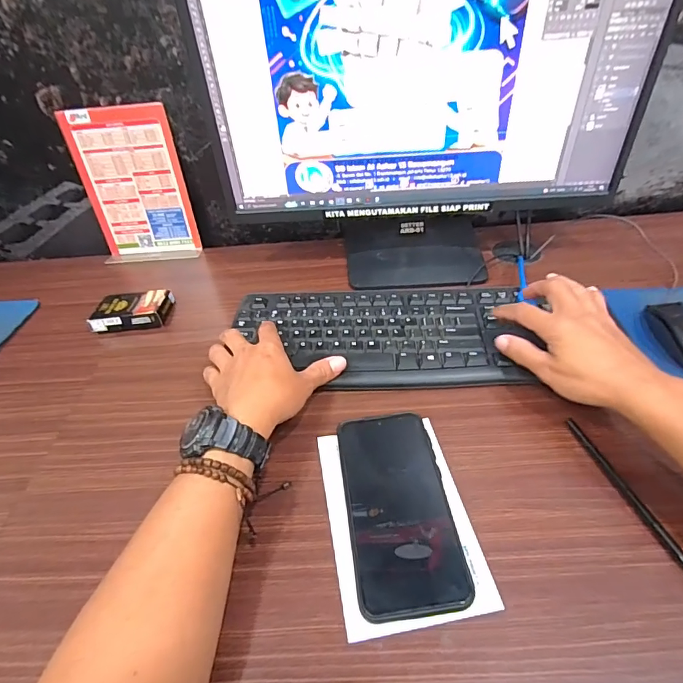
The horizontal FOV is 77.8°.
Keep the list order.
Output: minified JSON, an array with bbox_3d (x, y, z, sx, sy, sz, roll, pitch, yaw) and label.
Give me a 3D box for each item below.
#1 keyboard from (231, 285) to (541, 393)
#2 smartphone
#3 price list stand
[{"bbox_3d":[0.038,-0.009,0.486,0.320,0.015,0.152,-1,44,4],"label":"keyboard"},{"bbox_3d":[0.044,0.129,0.340,0.079,0.016,0.159,-7,44,-2],"label":"smartphone"},{"bbox_3d":[-0.309,-0.227,0.629,0.147,0.203,0.058,-4,44,2],"label":"price list stand"}]

